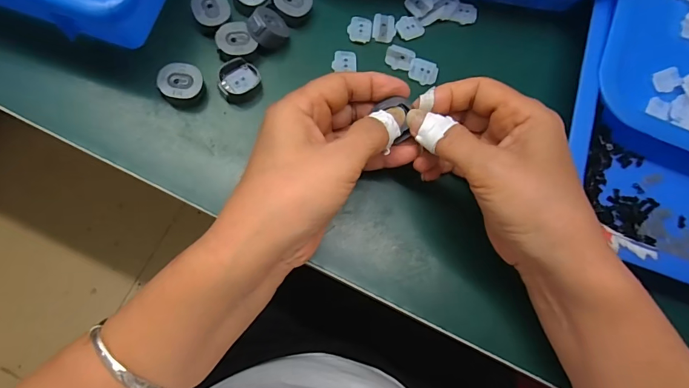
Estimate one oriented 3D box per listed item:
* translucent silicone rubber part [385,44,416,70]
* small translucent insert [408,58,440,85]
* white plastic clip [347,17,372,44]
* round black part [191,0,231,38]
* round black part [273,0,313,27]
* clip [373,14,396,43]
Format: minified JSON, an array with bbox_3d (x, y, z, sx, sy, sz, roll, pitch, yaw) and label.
[{"bbox_3d":[0.042,-0.103,0.302,0.021,0.004,0.018,22,76,-3],"label":"translucent silicone rubber part"},{"bbox_3d":[0.060,-0.092,0.301,0.021,0.004,0.019,26,76,-2],"label":"small translucent insert"},{"bbox_3d":[0.012,-0.125,0.302,0.017,0.004,0.020,6,77,-7],"label":"white plastic clip"},{"bbox_3d":[-0.093,-0.127,0.285,0.025,0.014,0.031,-23,82,-12],"label":"round black part"},{"bbox_3d":[-0.038,-0.139,0.294,0.027,0.011,0.026,2,78,-8],"label":"round black part"},{"bbox_3d":[0.030,-0.126,0.305,0.017,0.004,0.022,4,78,-7],"label":"clip"}]

